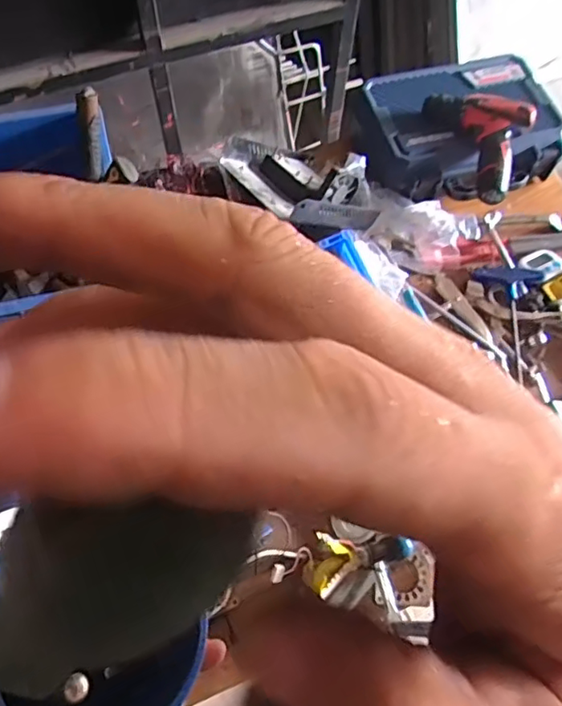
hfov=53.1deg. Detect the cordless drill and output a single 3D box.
[{"bbox_3d":[0.327,-0.374,0.979,0.187,0.061,0.182,22,65,8],"label":"cordless drill"}]

